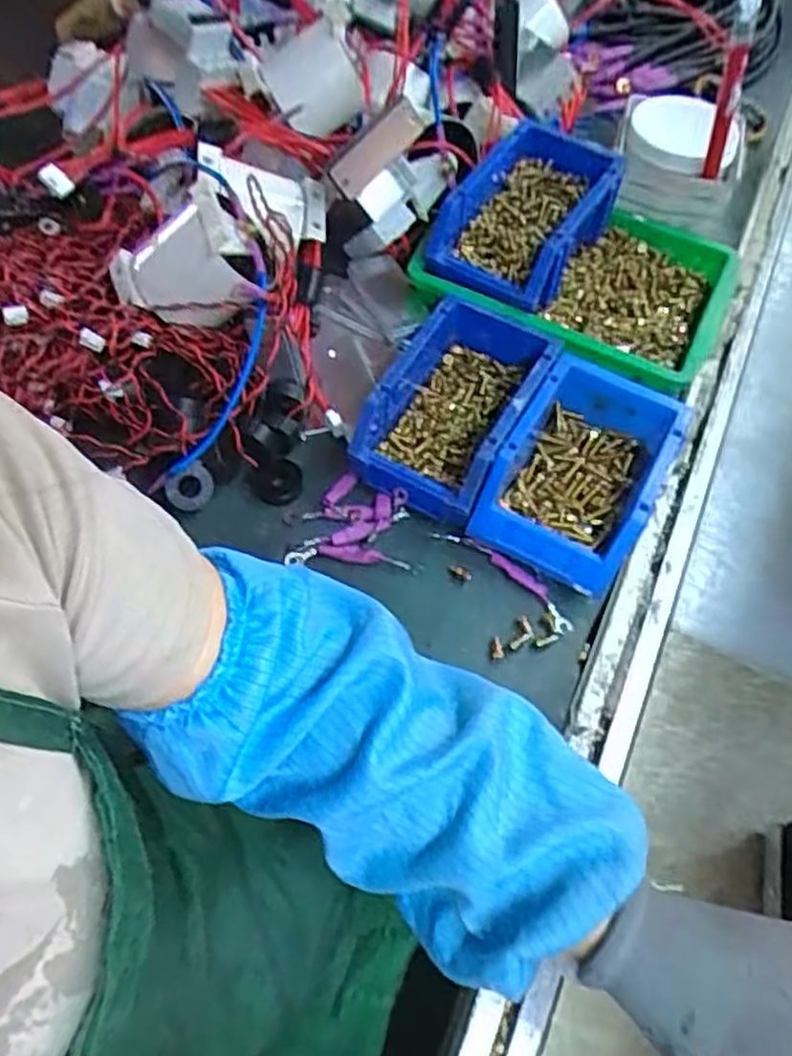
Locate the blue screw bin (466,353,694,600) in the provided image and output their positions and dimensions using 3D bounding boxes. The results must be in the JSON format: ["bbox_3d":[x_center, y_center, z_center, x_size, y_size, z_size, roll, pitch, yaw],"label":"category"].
[{"bbox_3d":[0.136,-0.041,0.550,0.107,0.068,0.153,26,60,12],"label":"blue screw bin"}]

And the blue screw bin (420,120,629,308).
[{"bbox_3d":[0.108,-0.268,0.629,0.122,0.062,0.177,24,59,10],"label":"blue screw bin"}]

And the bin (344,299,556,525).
[{"bbox_3d":[0.043,-0.097,0.569,0.110,0.055,0.161,27,60,12],"label":"bin"}]

